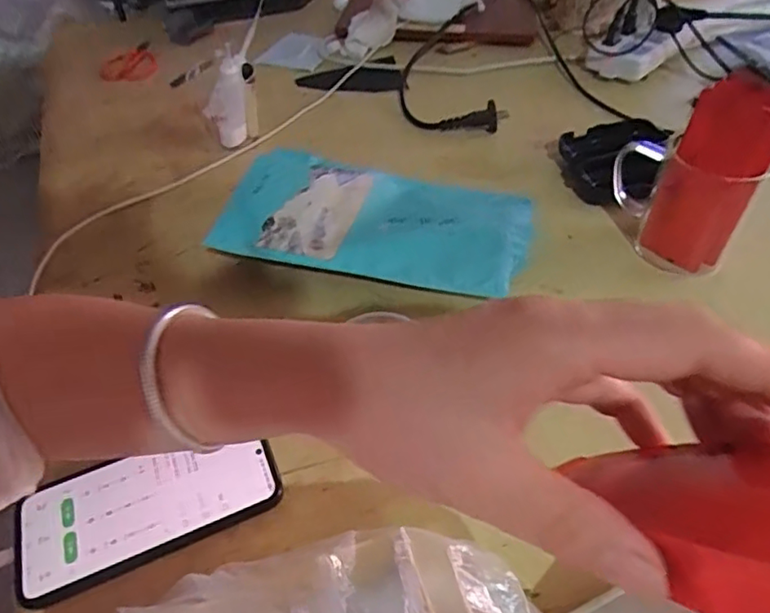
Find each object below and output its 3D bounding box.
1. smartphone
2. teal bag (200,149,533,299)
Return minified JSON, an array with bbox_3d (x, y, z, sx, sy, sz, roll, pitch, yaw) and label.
[{"bbox_3d":[-0.151,0.125,0.372,0.159,0.014,0.070,-20,50,-15],"label":"smartphone"},{"bbox_3d":[-0.004,-0.081,0.519,0.257,0.019,0.163,11,42,4],"label":"teal bag"}]

